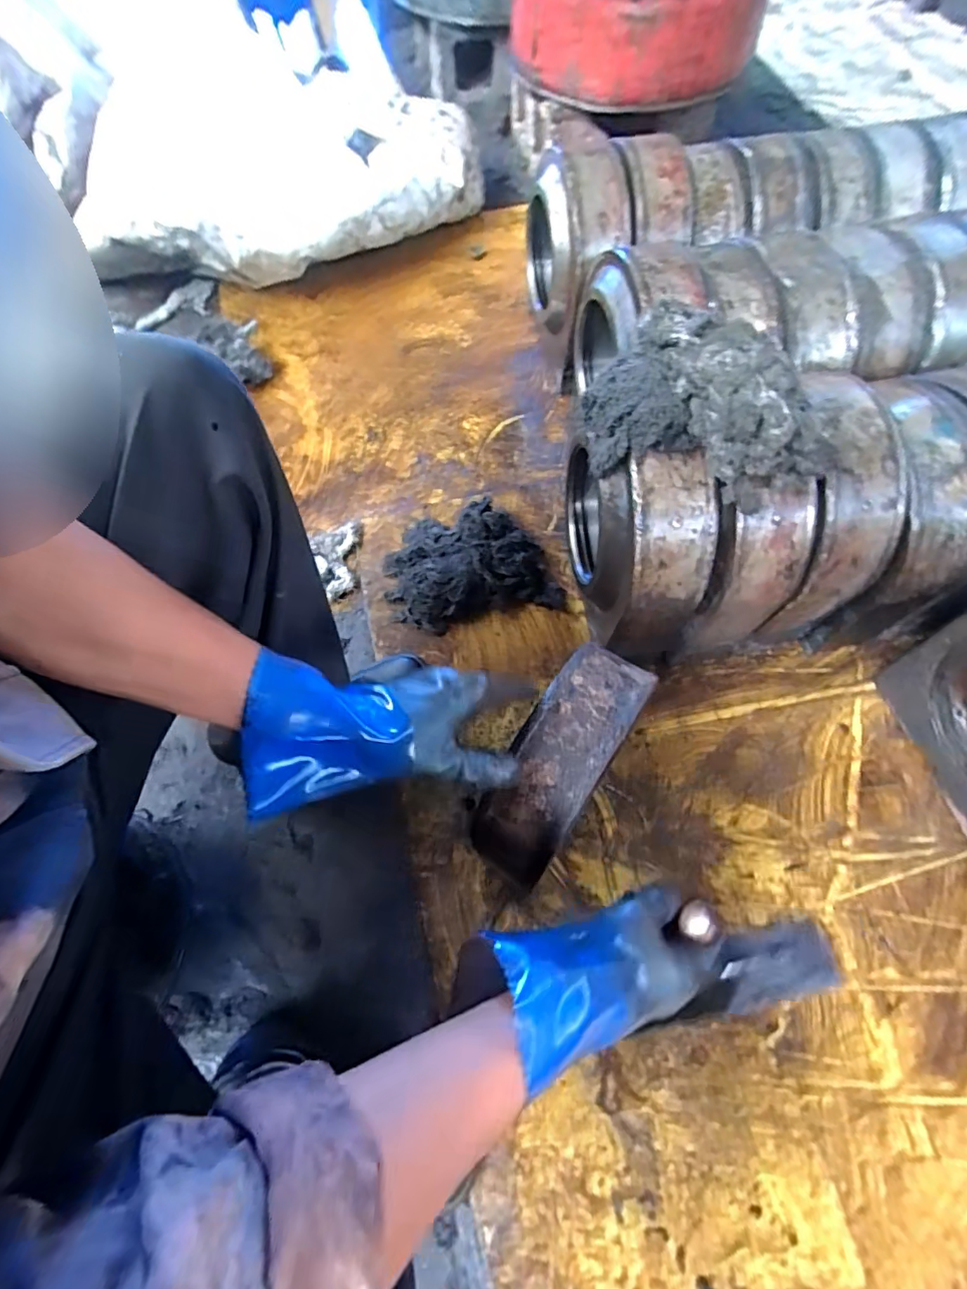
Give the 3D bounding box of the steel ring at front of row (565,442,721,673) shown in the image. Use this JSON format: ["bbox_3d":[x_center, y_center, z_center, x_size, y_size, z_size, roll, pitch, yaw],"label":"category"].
[{"bbox_3d":[0.179,-0.139,0.646,0.113,0.218,0.225,-10,66,-4],"label":"steel ring at front of row"}]

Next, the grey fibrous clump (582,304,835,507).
[{"bbox_3d":[0.215,-0.219,0.530,0.238,0.134,0.108,26,68,11],"label":"grey fibrous clump"}]

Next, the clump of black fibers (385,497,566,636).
[{"bbox_3d":[-0.022,-0.134,0.837,0.260,0.070,0.206,-10,64,-2],"label":"clump of black fibers"}]

